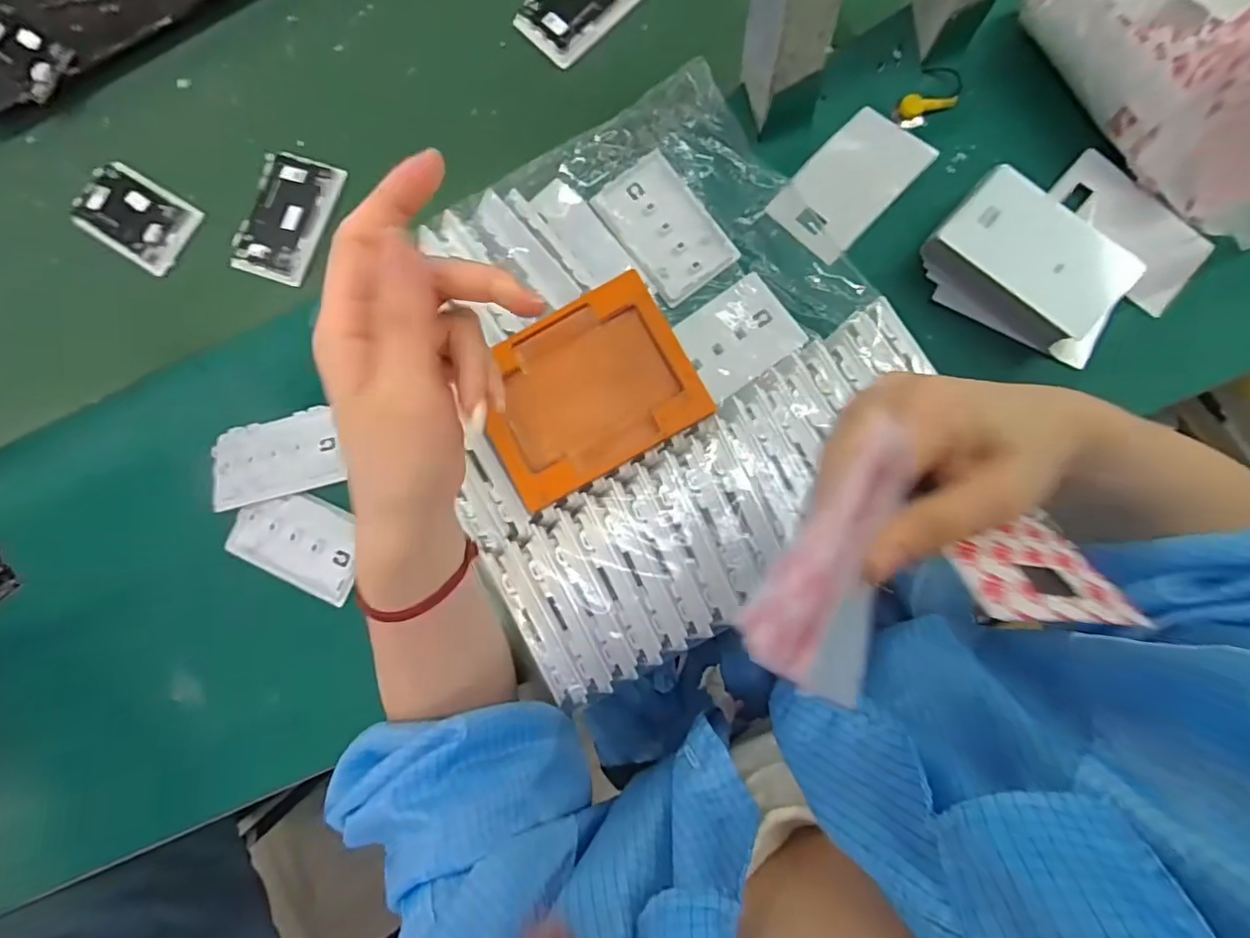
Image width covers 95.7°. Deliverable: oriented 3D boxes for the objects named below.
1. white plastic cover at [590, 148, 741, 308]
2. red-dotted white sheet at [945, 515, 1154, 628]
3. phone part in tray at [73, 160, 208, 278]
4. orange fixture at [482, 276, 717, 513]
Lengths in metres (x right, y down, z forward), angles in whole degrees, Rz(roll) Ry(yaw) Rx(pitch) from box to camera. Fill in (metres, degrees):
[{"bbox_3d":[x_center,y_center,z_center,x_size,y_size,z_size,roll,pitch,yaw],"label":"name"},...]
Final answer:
[{"bbox_3d":[0.030,-0.184,0.434,0.064,0.015,0.106,-36,80,0],"label":"white plastic cover"},{"bbox_3d":[0.139,0.034,0.197,0.060,0.047,0.004,5,127,-13],"label":"red-dotted white sheet"},{"bbox_3d":[-0.428,-0.220,0.495,0.105,0.014,0.066,31,87,9],"label":"phone part in tray"},{"bbox_3d":[-0.026,-0.051,0.361,0.131,0.009,0.105,-29,80,2],"label":"orange fixture"}]

